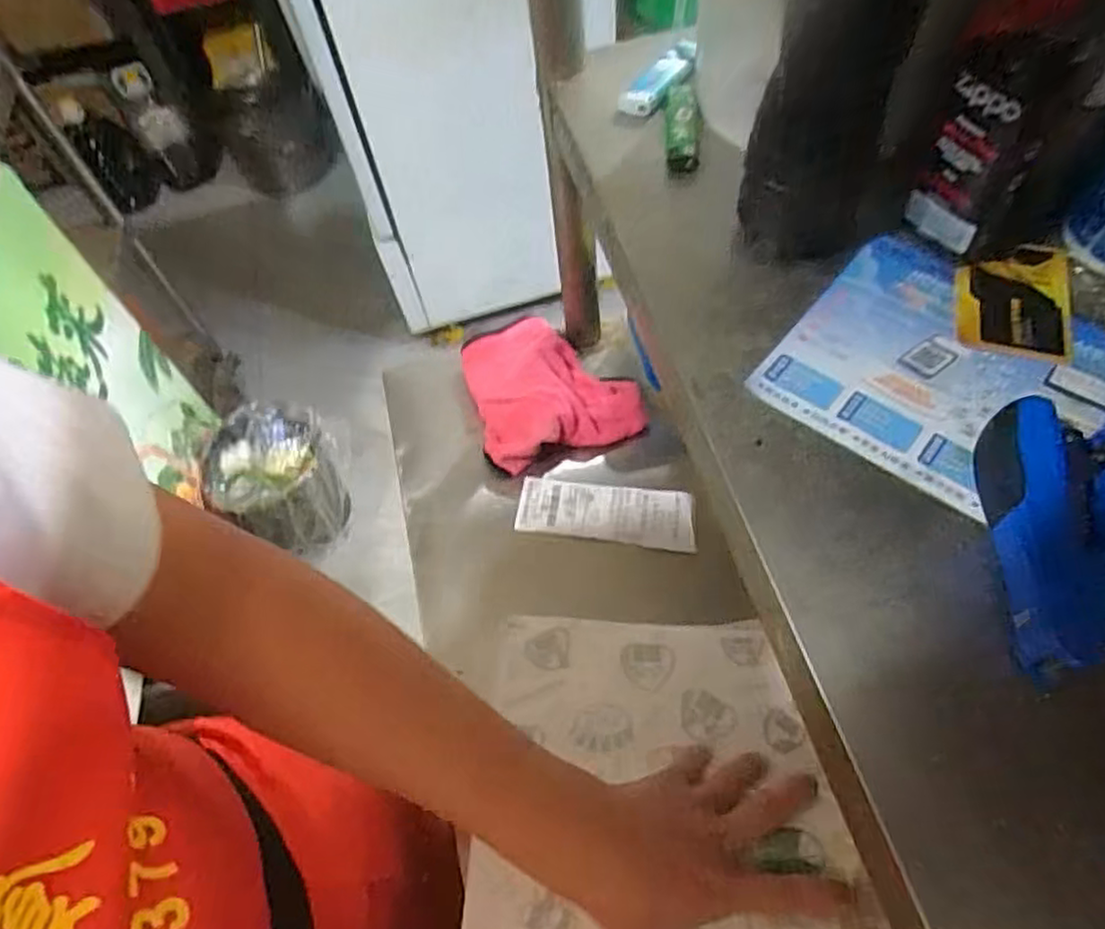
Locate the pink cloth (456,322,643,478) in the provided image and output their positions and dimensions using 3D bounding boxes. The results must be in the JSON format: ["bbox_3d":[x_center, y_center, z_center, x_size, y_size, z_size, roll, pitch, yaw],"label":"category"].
[{"bbox_3d":[-0.003,-0.080,0.707,0.160,0.042,0.167,-18,59,-6],"label":"pink cloth"}]

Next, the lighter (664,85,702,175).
[{"bbox_3d":[0.085,-0.218,0.454,0.023,0.014,0.076,-1,59,4],"label":"lighter"}]

